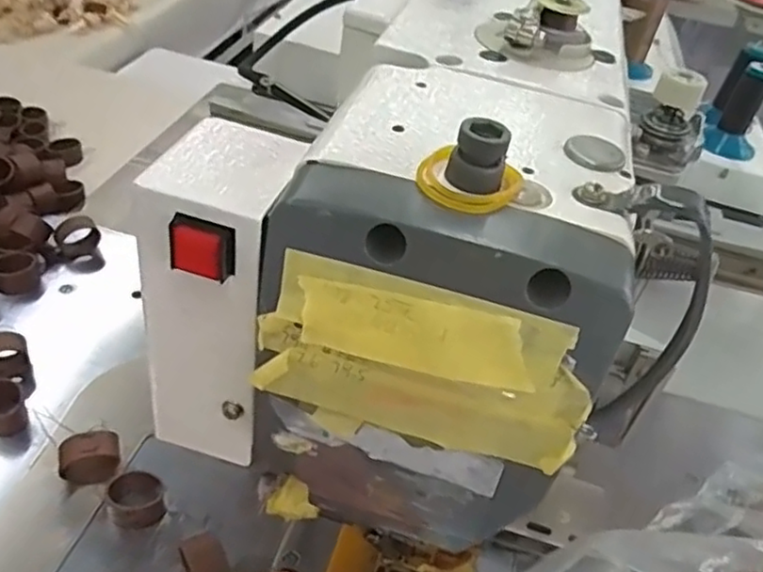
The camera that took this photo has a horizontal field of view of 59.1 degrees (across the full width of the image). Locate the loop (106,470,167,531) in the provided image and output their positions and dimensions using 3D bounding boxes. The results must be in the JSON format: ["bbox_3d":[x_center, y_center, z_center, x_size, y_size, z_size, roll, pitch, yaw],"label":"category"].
[{"bbox_3d":[-0.137,0.118,0.375,0.028,0.017,0.025,-9,44,-23],"label":"loop"}]

